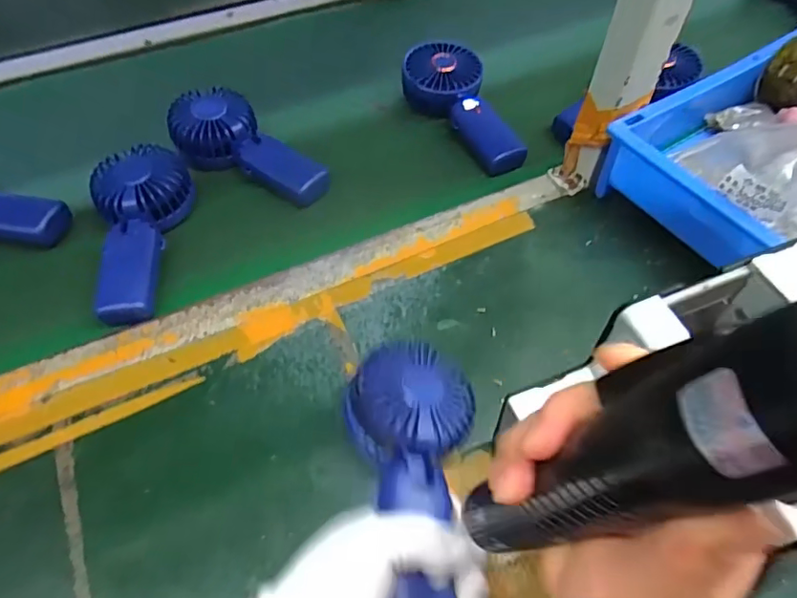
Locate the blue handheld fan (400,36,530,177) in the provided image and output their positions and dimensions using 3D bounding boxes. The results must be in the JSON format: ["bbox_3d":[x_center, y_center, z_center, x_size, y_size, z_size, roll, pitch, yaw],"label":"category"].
[{"bbox_3d":[0.064,-0.202,0.573,0.081,0.042,0.168,-16,59,-11],"label":"blue handheld fan"}]

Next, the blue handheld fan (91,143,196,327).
[{"bbox_3d":[-0.229,-0.064,0.489,0.084,0.033,0.178,-11,58,-7],"label":"blue handheld fan"}]

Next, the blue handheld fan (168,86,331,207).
[{"bbox_3d":[-0.155,-0.146,0.546,0.172,0.050,0.084,37,64,21],"label":"blue handheld fan"}]

